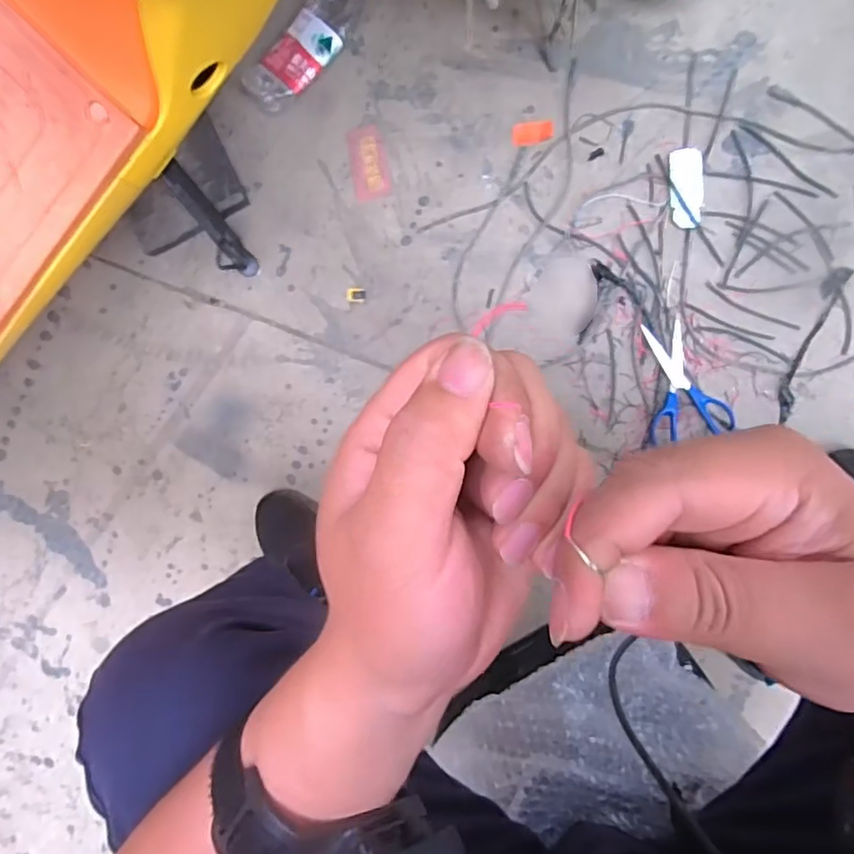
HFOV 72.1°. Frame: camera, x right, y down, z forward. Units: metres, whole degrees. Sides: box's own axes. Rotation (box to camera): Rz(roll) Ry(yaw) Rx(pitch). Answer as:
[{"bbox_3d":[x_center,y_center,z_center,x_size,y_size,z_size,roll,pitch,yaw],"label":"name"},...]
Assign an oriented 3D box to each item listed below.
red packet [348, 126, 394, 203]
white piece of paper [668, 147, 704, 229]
[{"bbox_3d":[-0.074,-0.341,0.753,0.047,0.005,0.096,-9,92,8],"label":"red packet"},{"bbox_3d":[0.310,-0.286,0.701,0.038,0.005,0.094,-2,91,9],"label":"white piece of paper"}]

